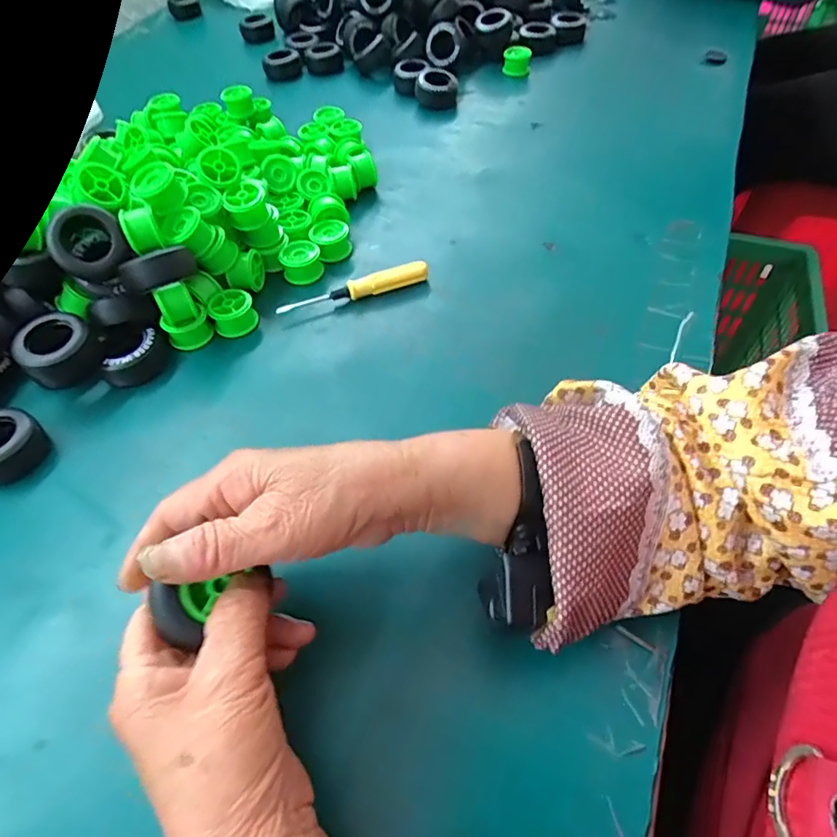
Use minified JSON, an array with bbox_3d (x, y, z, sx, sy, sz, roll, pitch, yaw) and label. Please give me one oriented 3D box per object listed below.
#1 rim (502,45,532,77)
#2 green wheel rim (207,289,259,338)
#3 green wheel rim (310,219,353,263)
[{"bbox_3d":[0.129,-0.469,0.692,0.035,0.031,0.030,6,54,8],"label":"rim"},{"bbox_3d":[-0.146,-0.084,0.417,0.033,0.025,0.029,-28,56,-16],"label":"green wheel rim"},{"bbox_3d":[-0.077,-0.155,0.467,0.033,0.024,0.036,-12,53,-5],"label":"green wheel rim"}]

